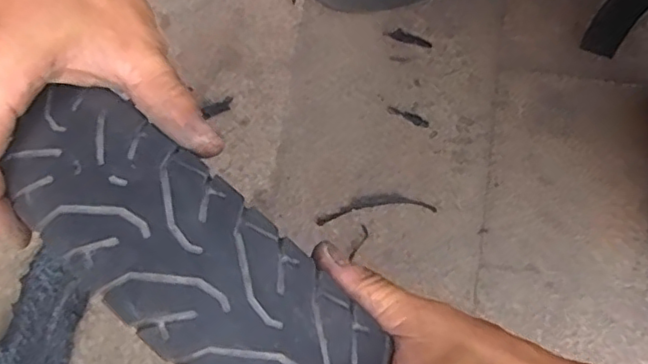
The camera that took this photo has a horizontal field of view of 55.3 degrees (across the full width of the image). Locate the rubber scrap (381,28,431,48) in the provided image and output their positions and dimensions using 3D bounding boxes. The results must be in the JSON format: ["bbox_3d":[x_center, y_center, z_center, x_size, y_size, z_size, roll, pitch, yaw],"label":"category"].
[{"bbox_3d":[0.086,-0.147,0.630,0.049,0.004,0.013,22,80,4],"label":"rubber scrap"}]

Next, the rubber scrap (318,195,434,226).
[{"bbox_3d":[0.049,0.024,0.590,0.113,0.004,0.021,-7,79,-1],"label":"rubber scrap"}]

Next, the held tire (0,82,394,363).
[{"bbox_3d":[-0.053,0.028,0.232,0.167,0.026,0.060,40,82,7],"label":"held tire"}]

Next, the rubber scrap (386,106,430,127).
[{"bbox_3d":[0.083,-0.065,0.610,0.043,0.004,0.010,25,80,5],"label":"rubber scrap"}]

